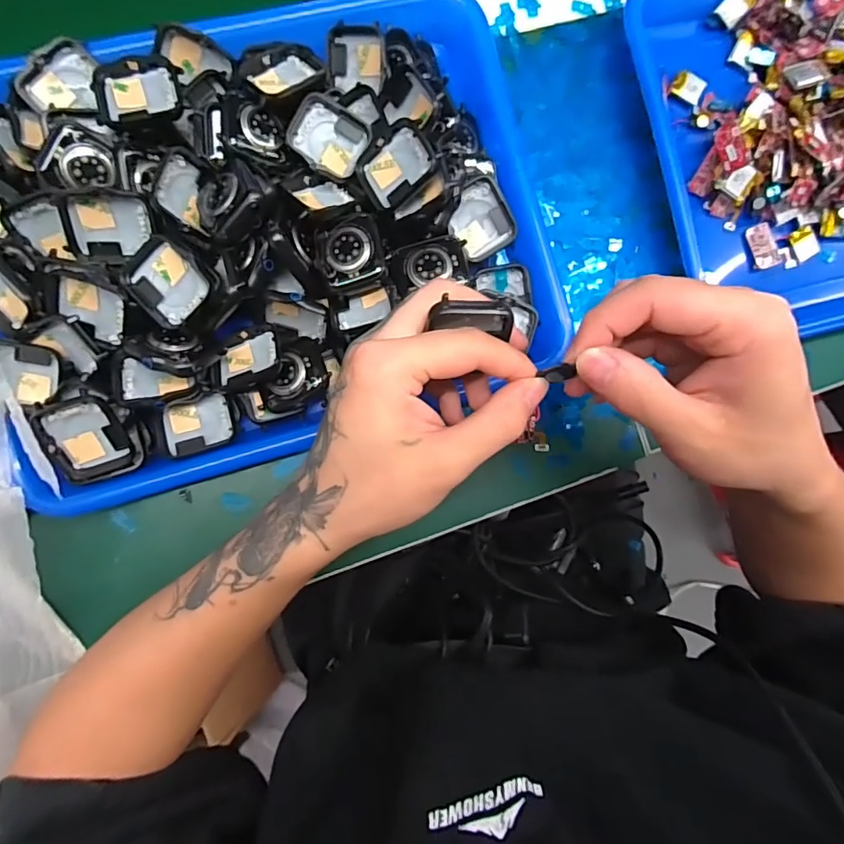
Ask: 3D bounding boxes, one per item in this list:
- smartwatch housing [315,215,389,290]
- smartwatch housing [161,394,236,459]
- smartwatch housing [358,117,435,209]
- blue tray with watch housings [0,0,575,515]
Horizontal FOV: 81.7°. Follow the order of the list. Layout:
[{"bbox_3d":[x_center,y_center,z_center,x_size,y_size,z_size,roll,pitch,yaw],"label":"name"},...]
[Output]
[{"bbox_3d":[-0.040,-0.096,0.275,0.035,0.013,0.041,-13,90,-6],"label":"smartwatch housing"},{"bbox_3d":[-0.130,0.001,0.285,0.040,0.010,0.033,-15,90,-6],"label":"smartwatch housing"},{"bbox_3d":[-0.015,-0.145,0.277,0.042,0.007,0.034,-32,86,26],"label":"smartwatch housing"},{"bbox_3d":[-0.088,-0.108,0.284,0.321,0.053,0.246,-16,90,-6],"label":"blue tray with watch housings"}]

